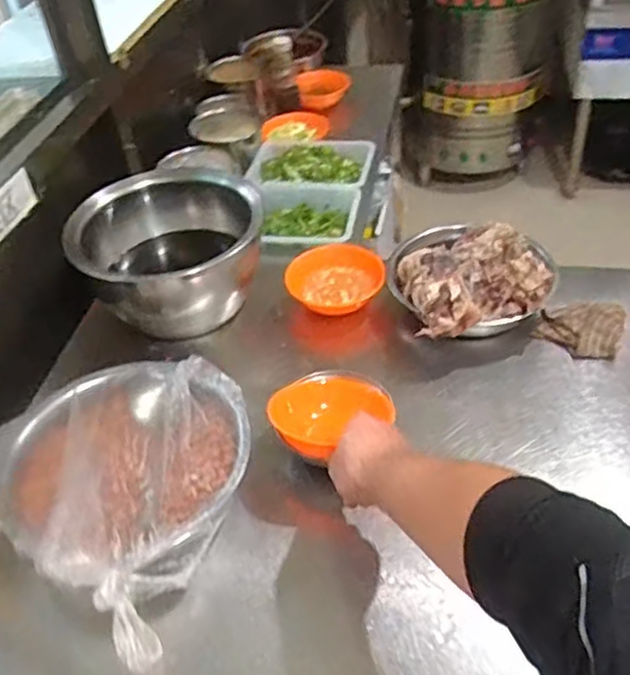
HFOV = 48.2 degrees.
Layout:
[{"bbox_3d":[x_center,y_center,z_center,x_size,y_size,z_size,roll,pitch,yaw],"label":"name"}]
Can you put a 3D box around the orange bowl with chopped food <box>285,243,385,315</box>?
[{"bbox_3d":[0.032,-0.097,1.100,0.146,0.054,0.118,-3,43,4],"label":"orange bowl with chopped food"}]

